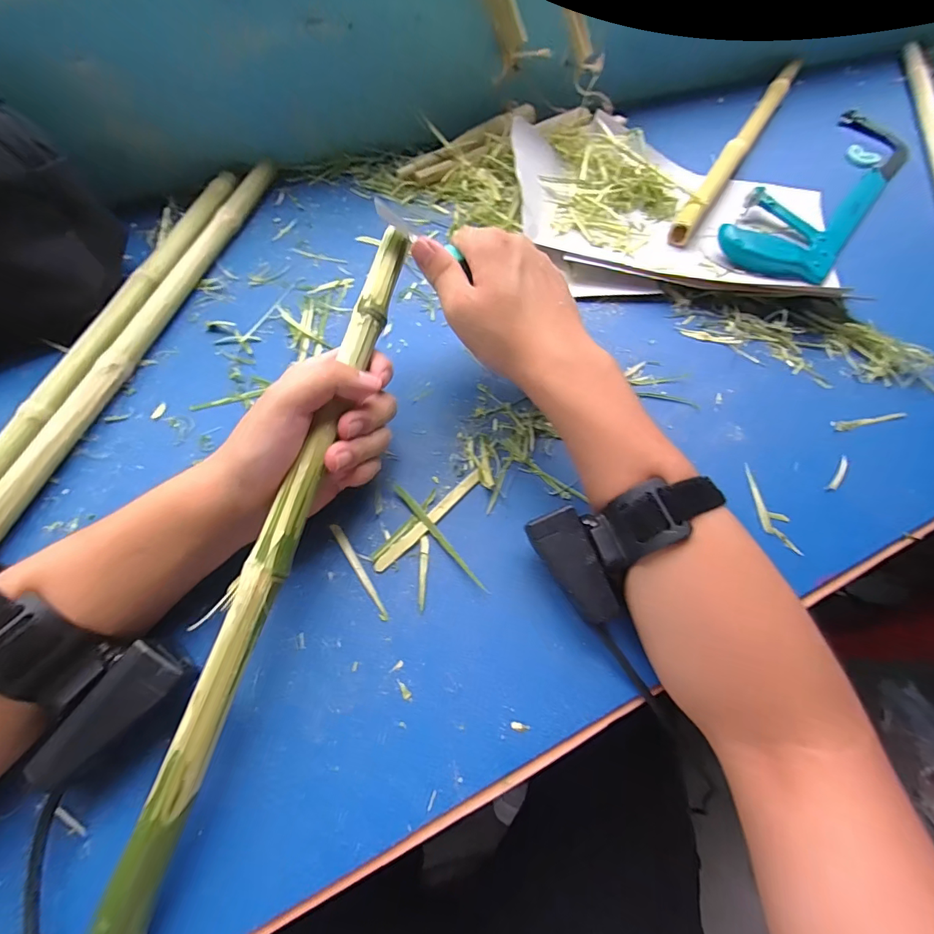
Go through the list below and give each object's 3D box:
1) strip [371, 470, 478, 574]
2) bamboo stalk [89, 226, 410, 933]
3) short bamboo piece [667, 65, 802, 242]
[{"bbox_3d":[-0.025,0.036,0.303,0.009,0.004,0.098,41,69,16],"label":"strip"},{"bbox_3d":[-0.102,0.032,0.244,0.018,0.014,0.413,14,72,5],"label":"bamboo stalk"},{"bbox_3d":[0.346,-0.412,0.540,0.023,0.022,0.478,32,67,13],"label":"short bamboo piece"}]

